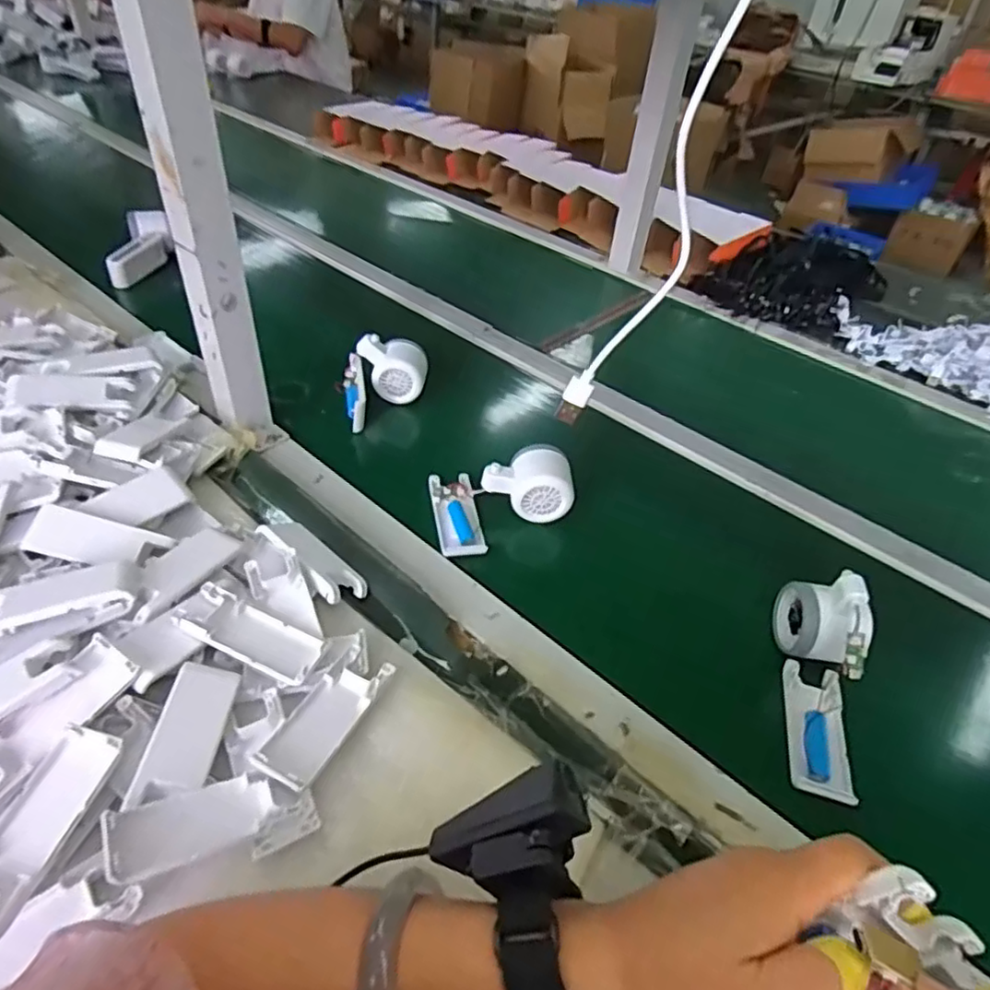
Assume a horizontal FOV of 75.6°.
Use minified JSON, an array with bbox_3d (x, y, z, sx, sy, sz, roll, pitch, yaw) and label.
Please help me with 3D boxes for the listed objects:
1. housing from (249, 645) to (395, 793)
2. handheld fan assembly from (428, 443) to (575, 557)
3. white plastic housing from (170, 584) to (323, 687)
[{"bbox_3d":[-0.110,0.141,0.417,0.037,0.022,0.102,21,45,16],"label":"housing"},{"bbox_3d":[0.009,-0.002,0.599,0.134,0.035,0.094,-9,45,-16],"label":"handheld fan assembly"},{"bbox_3d":[-0.170,0.097,0.450,0.097,0.020,0.042,28,45,1],"label":"white plastic housing"}]

